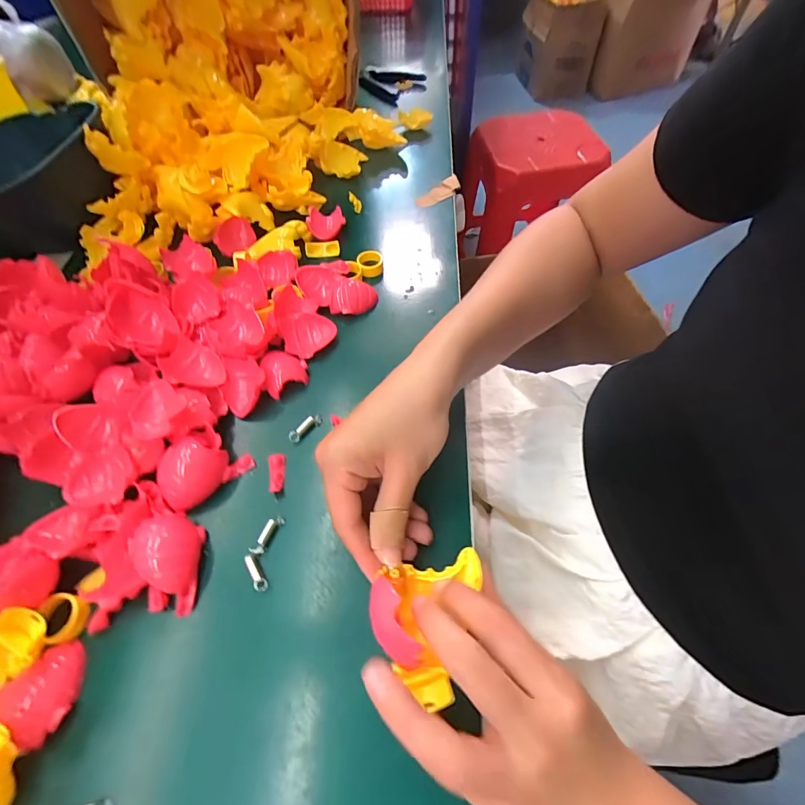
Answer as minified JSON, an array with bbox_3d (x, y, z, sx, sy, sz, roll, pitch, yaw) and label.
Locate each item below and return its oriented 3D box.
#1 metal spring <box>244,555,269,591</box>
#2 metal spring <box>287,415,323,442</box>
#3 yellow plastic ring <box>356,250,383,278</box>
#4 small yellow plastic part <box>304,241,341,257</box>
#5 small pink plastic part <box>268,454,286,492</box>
[{"bbox_3d":[-0.089,0.102,0.238,0.007,0.004,0.024,-31,62,-15],"label":"metal spring"},{"bbox_3d":[-0.071,0.019,0.292,0.007,0.009,0.027,37,67,22],"label":"metal spring"},{"bbox_3d":[-0.031,-0.133,0.379,0.024,0.014,0.025,-1,59,2],"label":"yellow plastic ring"},{"bbox_3d":[-0.079,-0.152,0.391,0.032,0.013,0.011,-10,59,-3],"label":"small yellow plastic part"},{"bbox_3d":[-0.087,0.048,0.275,0.011,0.005,0.029,-12,59,-4],"label":"small pink plastic part"}]

